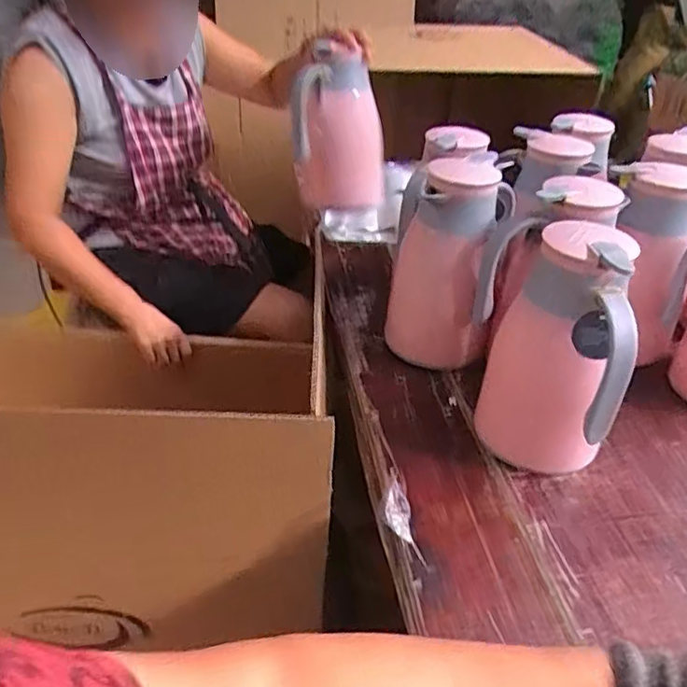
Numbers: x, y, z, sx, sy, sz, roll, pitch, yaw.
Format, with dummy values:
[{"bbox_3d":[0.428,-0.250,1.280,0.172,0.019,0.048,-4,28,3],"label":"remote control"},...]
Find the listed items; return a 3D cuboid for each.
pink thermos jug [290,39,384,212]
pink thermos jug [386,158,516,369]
[{"bbox_3d":[-0.001,-0.353,1.067,0.120,0.348,0.148,6,71,7],"label":"pink thermos jug"},{"bbox_3d":[0.141,-0.108,0.820,0.141,0.255,0.127,10,36,12],"label":"pink thermos jug"}]

